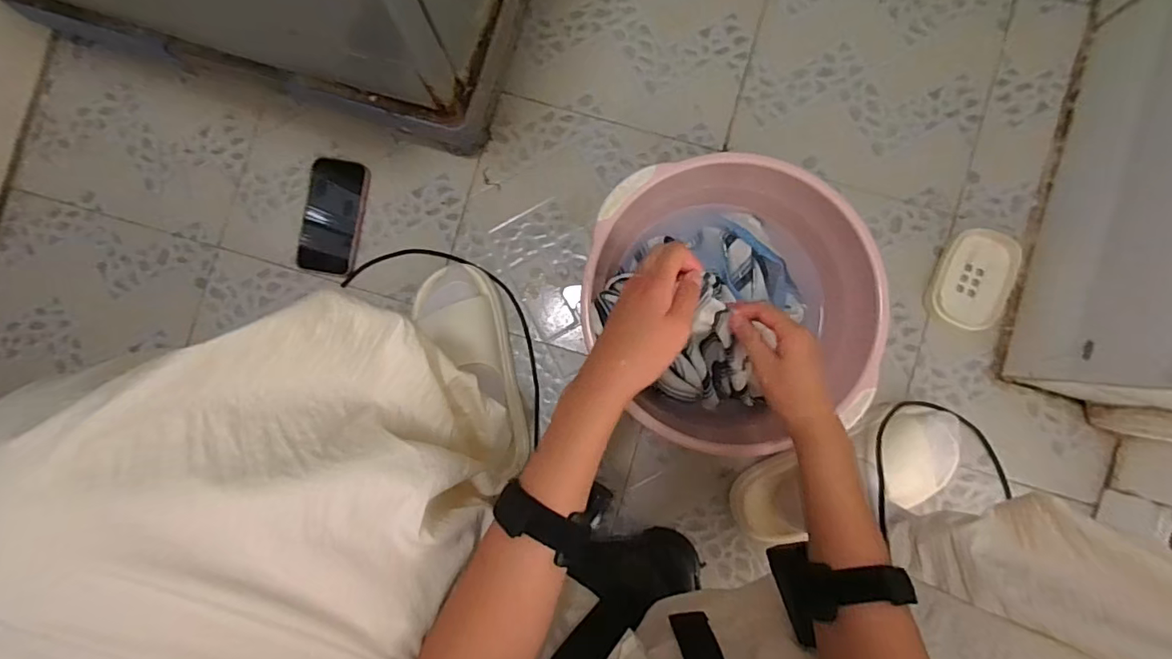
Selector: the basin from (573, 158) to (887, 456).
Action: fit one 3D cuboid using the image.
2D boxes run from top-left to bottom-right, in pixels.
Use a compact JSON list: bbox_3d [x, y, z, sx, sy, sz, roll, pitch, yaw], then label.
[{"bbox_3d":[0.158,-0.028,0.591,0.279,0.132,0.306,0,88,1],"label":"basin"}]

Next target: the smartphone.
[{"bbox_3d":[-0.323,-0.143,0.666,0.072,0.016,0.144,9,88,2],"label":"smartphone"}]

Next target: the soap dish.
[{"bbox_3d":[0.472,-0.058,0.631,0.080,0.023,0.118,19,89,3],"label":"soap dish"}]

